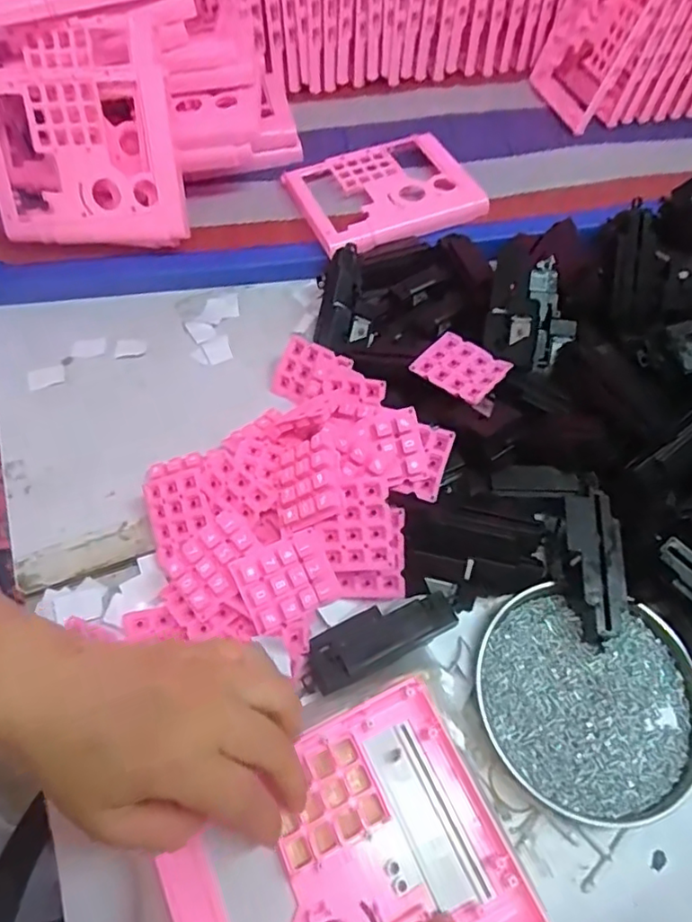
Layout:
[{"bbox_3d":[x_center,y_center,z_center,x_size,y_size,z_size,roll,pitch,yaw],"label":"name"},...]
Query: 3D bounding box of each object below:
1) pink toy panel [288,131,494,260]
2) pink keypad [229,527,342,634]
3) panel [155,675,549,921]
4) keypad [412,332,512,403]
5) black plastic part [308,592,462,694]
[{"bbox_3d":[0.036,-0.256,0.565,0.158,0.023,0.130,-23,62,-9],"label":"pink toy panel"},{"bbox_3d":[-0.038,0.076,0.376,0.058,0.011,0.049,-23,83,-11],"label":"pink keypad"},{"bbox_3d":[-0.003,0.211,0.306,0.167,0.022,0.129,-24,62,-10],"label":"panel"},{"bbox_3d":[0.086,-0.071,0.441,0.059,0.005,0.047,35,66,22],"label":"keypad"},{"bbox_3d":[0.022,0.108,0.373,0.096,0.023,0.036,-25,63,-11],"label":"black plastic part"}]

